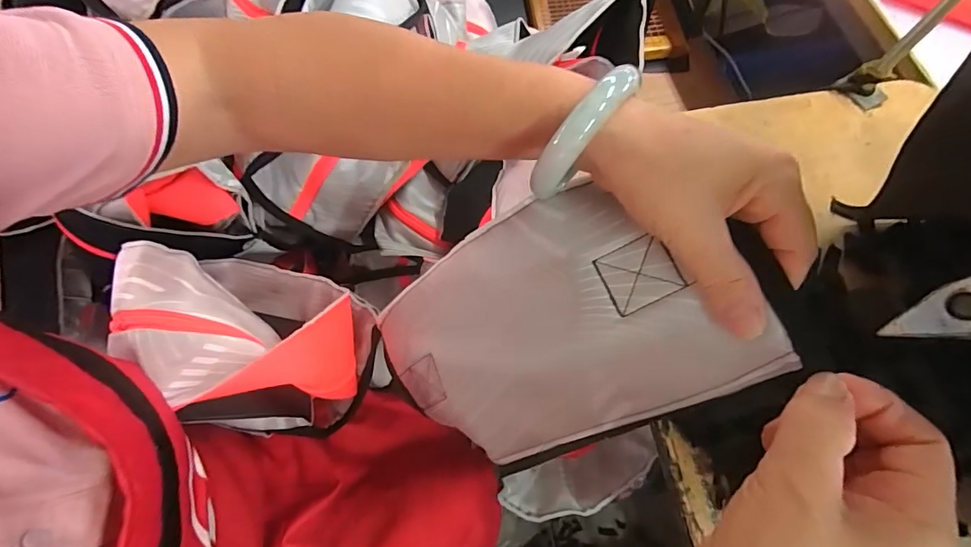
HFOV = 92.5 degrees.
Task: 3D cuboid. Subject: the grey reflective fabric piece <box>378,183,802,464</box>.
[{"bbox_3d":[0.021,0.038,0.283,0.241,0.022,0.133,-30,77,32],"label":"grey reflective fabric piece"}]

